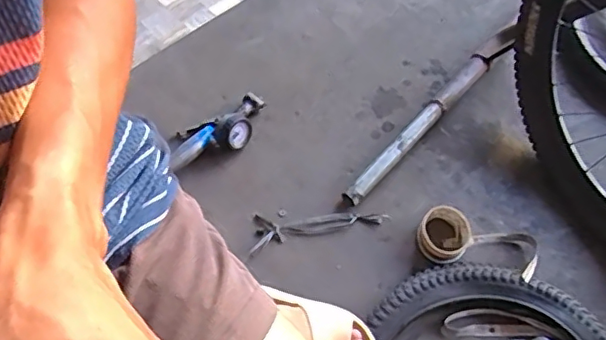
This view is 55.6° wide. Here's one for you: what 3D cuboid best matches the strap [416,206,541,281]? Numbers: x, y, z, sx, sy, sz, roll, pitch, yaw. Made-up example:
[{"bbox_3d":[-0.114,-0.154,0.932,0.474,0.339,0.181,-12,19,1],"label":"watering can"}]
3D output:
[{"bbox_3d":[0.302,0.131,0.992,0.208,0.045,0.105,15,64,8],"label":"strap"}]

